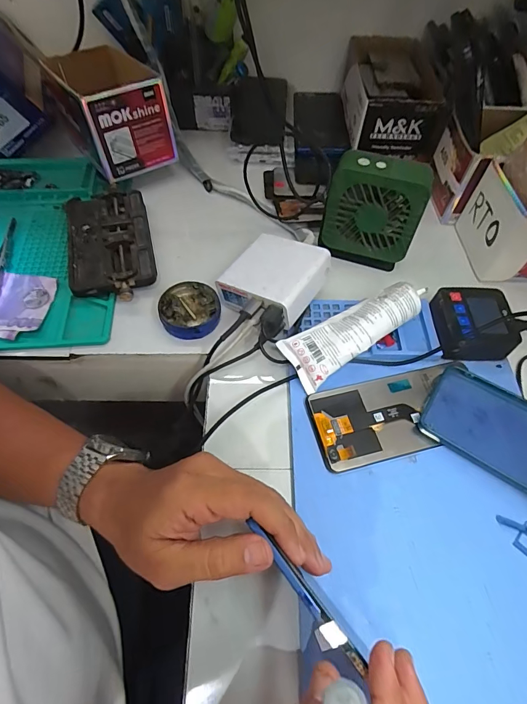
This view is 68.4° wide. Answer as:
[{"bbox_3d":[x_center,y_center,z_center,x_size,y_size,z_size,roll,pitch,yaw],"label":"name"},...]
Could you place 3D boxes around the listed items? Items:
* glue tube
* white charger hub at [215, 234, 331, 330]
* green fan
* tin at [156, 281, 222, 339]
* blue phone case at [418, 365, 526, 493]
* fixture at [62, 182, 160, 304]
[{"bbox_3d":[0.086,-0.022,0.367,0.137,0.027,0.048,-32,68,-14],"label":"glue tube"},{"bbox_3d":[0.009,-0.074,0.396,0.084,0.033,0.098,25,61,29],"label":"white charger hub"},{"bbox_3d":[0.115,-0.147,0.415,0.096,0.104,0.052,14,63,7],"label":"green fan"},{"bbox_3d":[-0.076,-0.042,0.403,0.060,0.023,0.060,0,64,0],"label":"tin"},{"bbox_3d":[0.223,0.076,0.331,0.162,0.011,0.077,32,68,15],"label":"blue phone case"},{"bbox_3d":[-0.175,-0.128,0.440,0.091,0.031,0.172,-18,65,-8],"label":"fixture"}]

